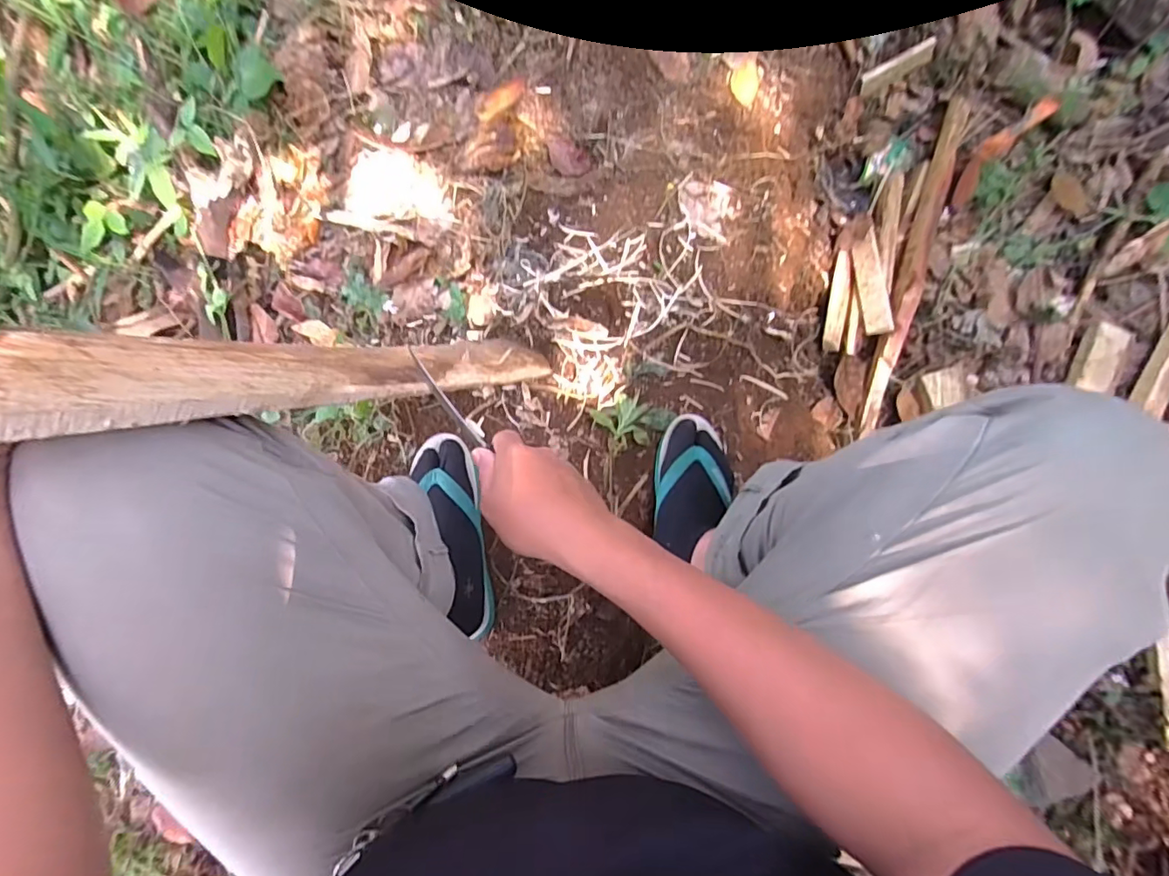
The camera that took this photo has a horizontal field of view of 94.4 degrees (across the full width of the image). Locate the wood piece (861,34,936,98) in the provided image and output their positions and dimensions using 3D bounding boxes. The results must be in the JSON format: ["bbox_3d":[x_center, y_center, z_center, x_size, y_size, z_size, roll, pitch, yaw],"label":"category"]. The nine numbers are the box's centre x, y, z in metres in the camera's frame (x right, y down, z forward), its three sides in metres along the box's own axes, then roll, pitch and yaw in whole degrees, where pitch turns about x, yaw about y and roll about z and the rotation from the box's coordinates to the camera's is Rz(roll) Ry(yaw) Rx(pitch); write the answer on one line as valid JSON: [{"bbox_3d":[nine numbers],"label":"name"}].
[{"bbox_3d":[0.558,-0.662,0.969,0.150,0.014,0.037,-26,120,1],"label":"wood piece"}]

